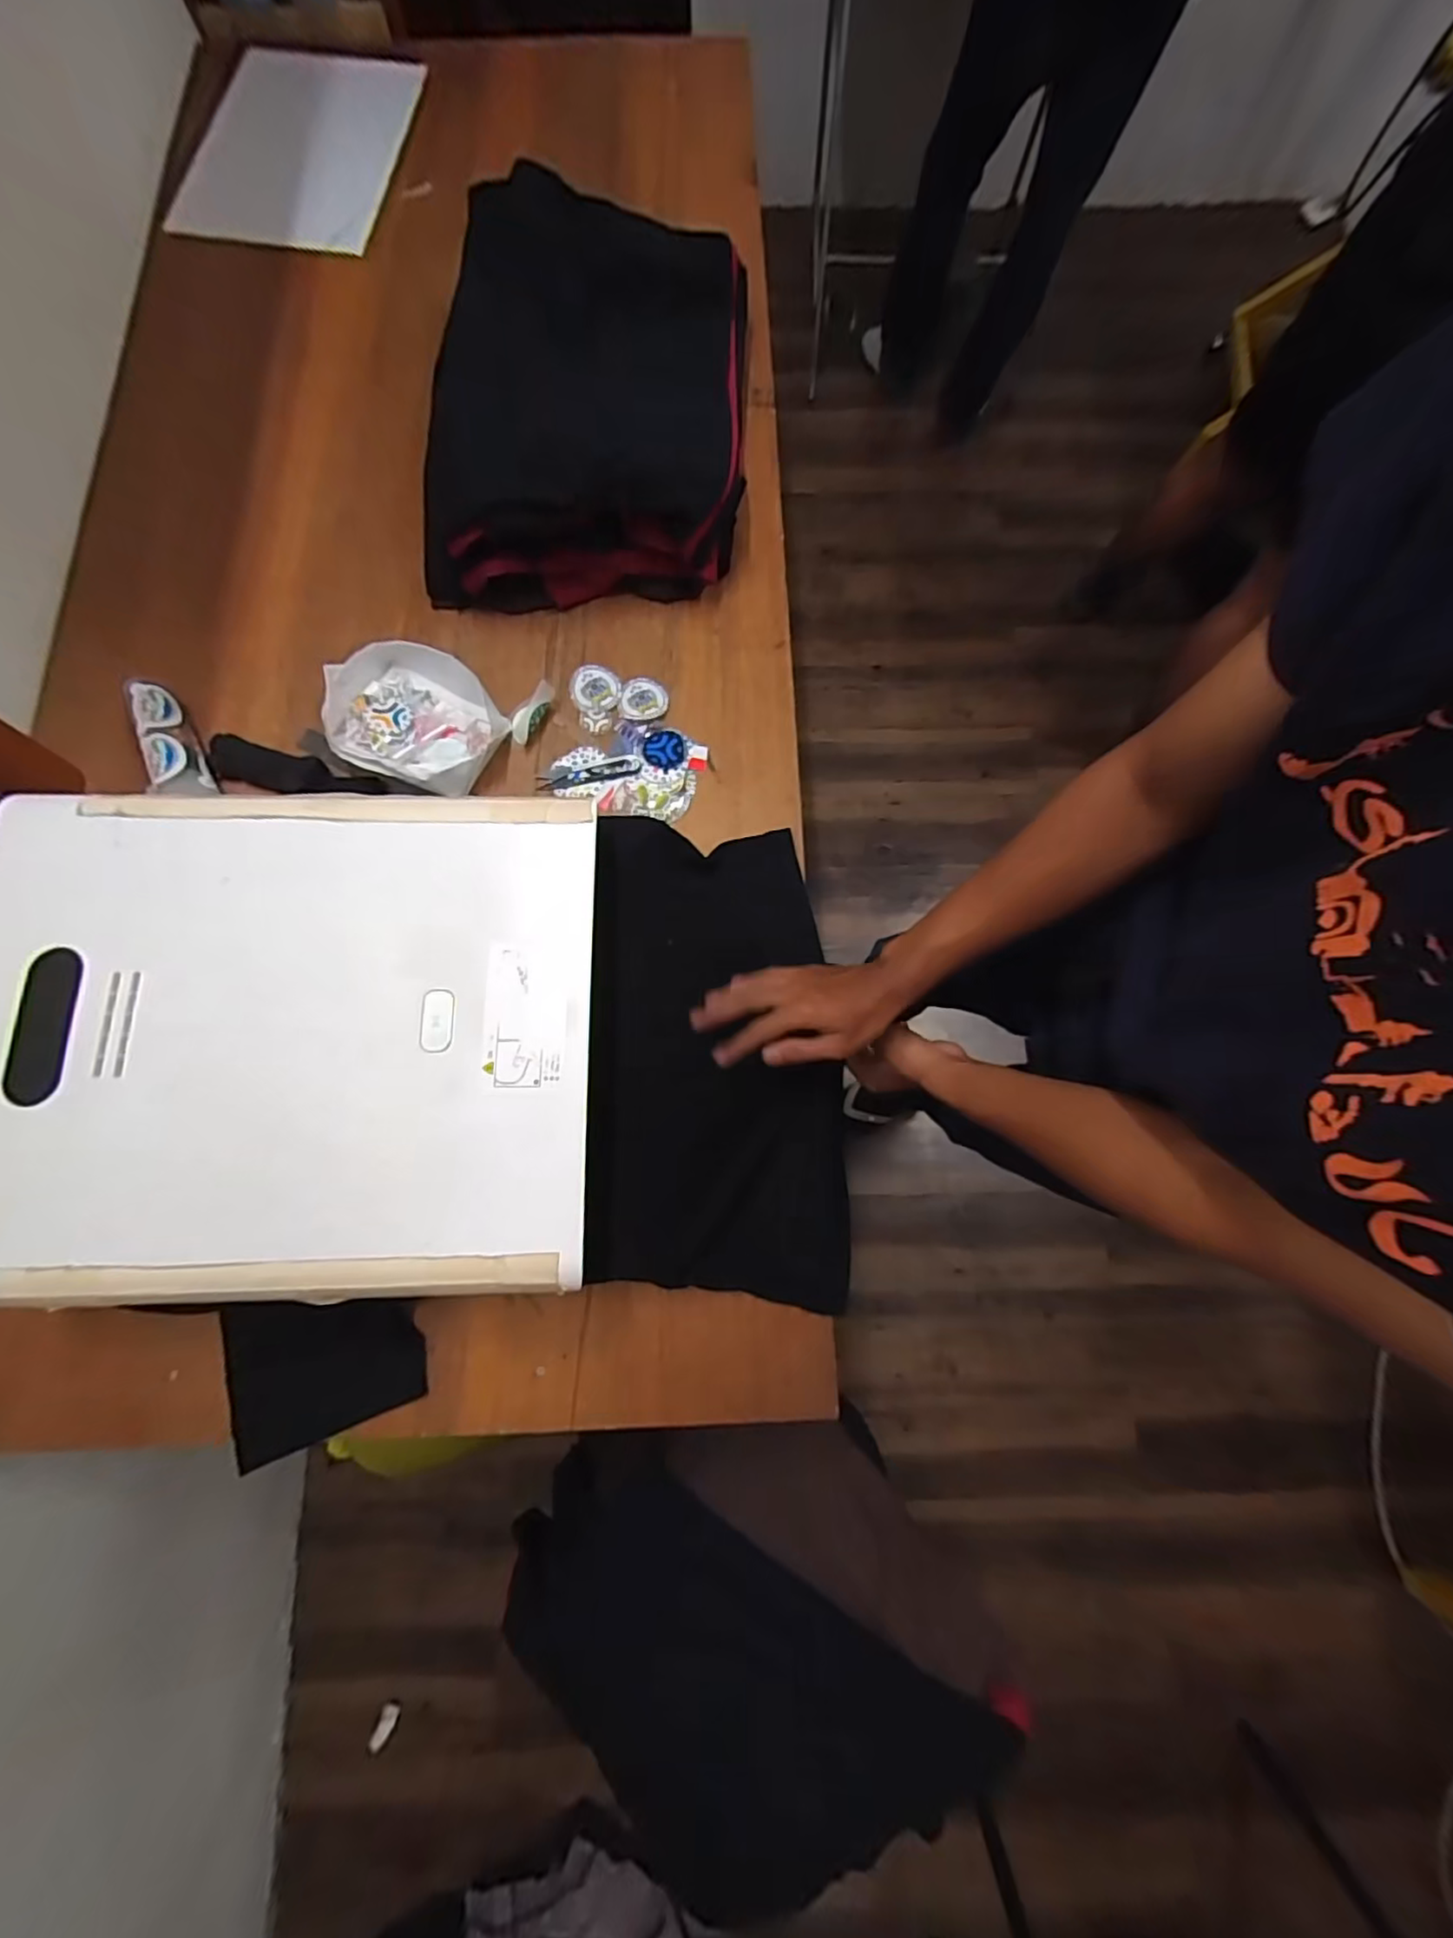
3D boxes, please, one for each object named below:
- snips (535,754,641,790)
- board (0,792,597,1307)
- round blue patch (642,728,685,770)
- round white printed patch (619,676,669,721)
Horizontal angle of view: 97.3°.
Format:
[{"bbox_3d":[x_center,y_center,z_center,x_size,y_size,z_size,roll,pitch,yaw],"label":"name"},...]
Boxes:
[{"bbox_3d":[-0.159,-0.224,0.736,0.119,0.005,0.026,-15,76,-4],"label":"snips"},{"bbox_3d":[-0.358,0.046,0.503,0.492,0.031,0.389,-1,76,1],"label":"board"},{"bbox_3d":[-0.073,-0.256,0.743,0.047,0.005,0.049,-1,76,-1],"label":"round blue patch"},{"bbox_3d":[-0.098,-0.319,0.755,0.055,0.007,0.059,0,76,0],"label":"round white printed patch"}]

